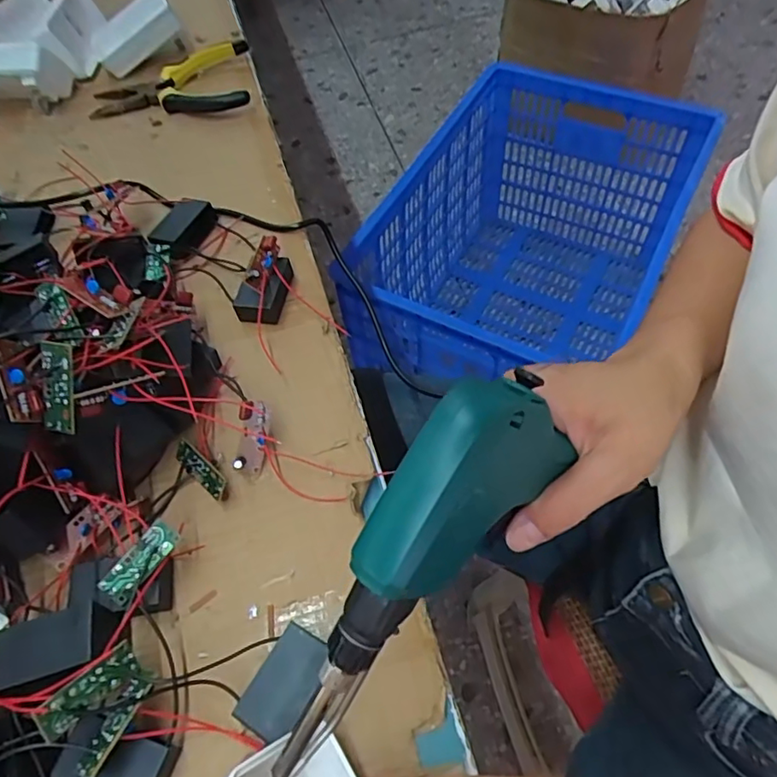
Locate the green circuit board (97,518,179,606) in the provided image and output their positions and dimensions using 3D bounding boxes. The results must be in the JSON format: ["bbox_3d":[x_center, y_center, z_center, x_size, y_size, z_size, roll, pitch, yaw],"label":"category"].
[{"bbox_3d":[-0.129,0.090,0.296,0.016,0.004,0.046,42,83,3],"label":"green circuit board"}]

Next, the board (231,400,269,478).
[{"bbox_3d":[-0.081,0.031,0.342,0.018,0.015,0.045,6,95,8],"label":"board"}]

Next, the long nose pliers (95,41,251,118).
[{"bbox_3d":[-0.210,-0.290,0.551,0.151,0.023,0.099,-9,59,-1],"label":"long nose pliers"}]

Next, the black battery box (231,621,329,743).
[{"bbox_3d":[-0.048,0.143,0.277,0.031,0.020,0.047,27,64,19],"label":"black battery box"}]

